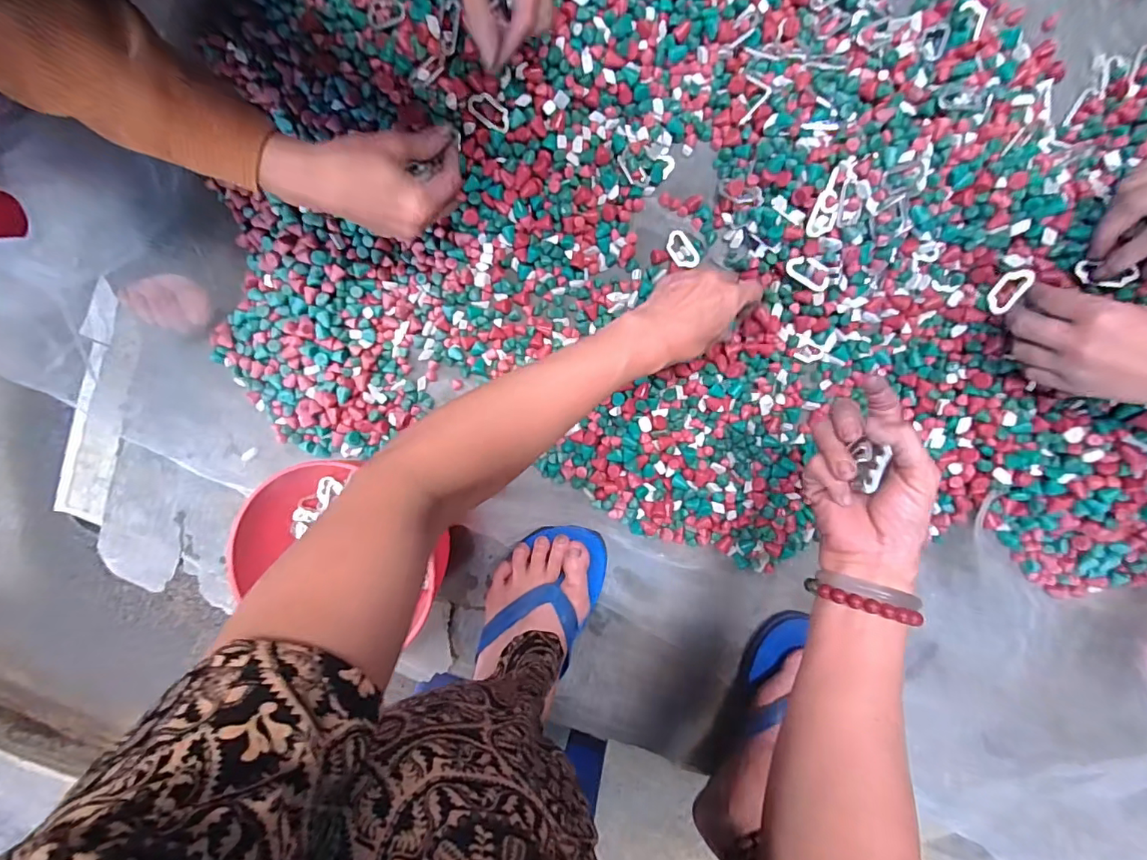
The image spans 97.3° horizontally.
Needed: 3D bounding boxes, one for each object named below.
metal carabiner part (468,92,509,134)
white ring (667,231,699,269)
[{"bbox_3d":[-0.073,-0.277,0.440,0.039,0.004,0.021,35,111,-14],"label":"metal carabiner part"},{"bbox_3d":[0.104,-0.175,0.490,0.024,0.006,0.039,-32,92,6],"label":"white ring"}]

